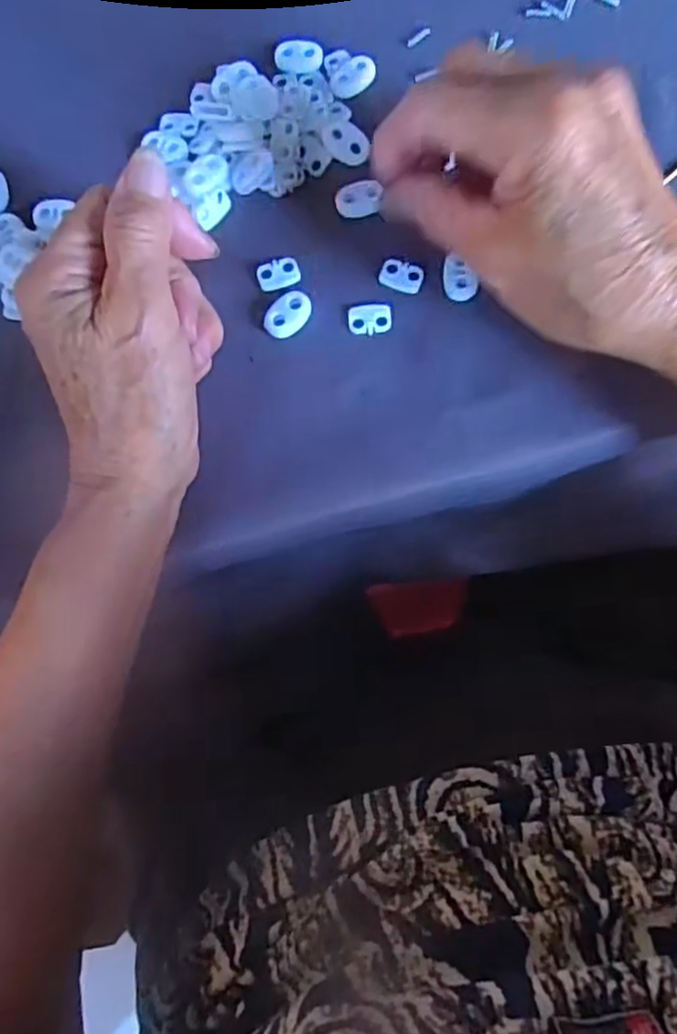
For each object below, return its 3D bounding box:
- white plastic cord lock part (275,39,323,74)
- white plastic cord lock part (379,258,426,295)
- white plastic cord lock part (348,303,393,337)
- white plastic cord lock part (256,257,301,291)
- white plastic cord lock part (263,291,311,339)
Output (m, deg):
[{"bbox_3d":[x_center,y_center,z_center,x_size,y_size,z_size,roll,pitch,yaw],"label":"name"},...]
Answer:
[{"bbox_3d":[-0.018,-0.215,0.328,0.022,0.006,0.014,2,81,4],"label":"white plastic cord lock part"},{"bbox_3d":[0.028,-0.106,0.307,0.019,0.004,0.013,20,82,6],"label":"white plastic cord lock part"},{"bbox_3d":[0.014,-0.087,0.305,0.019,0.004,0.014,-6,80,2],"label":"white plastic cord lock part"},{"bbox_3d":[-0.027,-0.108,0.311,0.019,0.004,0.013,-20,80,0],"label":"white plastic cord lock part"},{"bbox_3d":[-0.022,-0.088,0.306,0.023,0.006,0.014,-42,81,-4],"label":"white plastic cord lock part"}]

